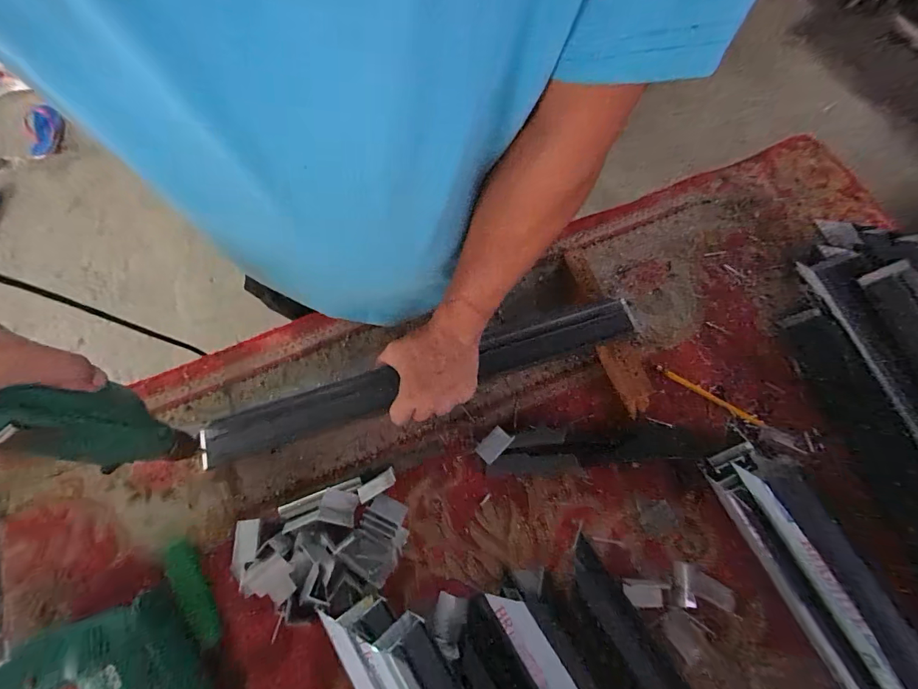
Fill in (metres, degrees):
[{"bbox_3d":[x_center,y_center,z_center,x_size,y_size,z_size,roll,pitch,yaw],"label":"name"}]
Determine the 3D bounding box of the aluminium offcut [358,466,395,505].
[{"bbox_3d":[-0.094,0.161,0.479,0.047,0.004,0.017,-33,67,-11],"label":"aluminium offcut"}]

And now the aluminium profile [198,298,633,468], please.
[{"bbox_3d":[-0.046,0.043,0.523,0.533,0.035,0.069,-16,73,-4],"label":"aluminium profile"}]

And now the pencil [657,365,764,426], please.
[{"bbox_3d":[0.320,0.065,0.536,0.139,0.011,0.010,31,74,9],"label":"pencil"}]

